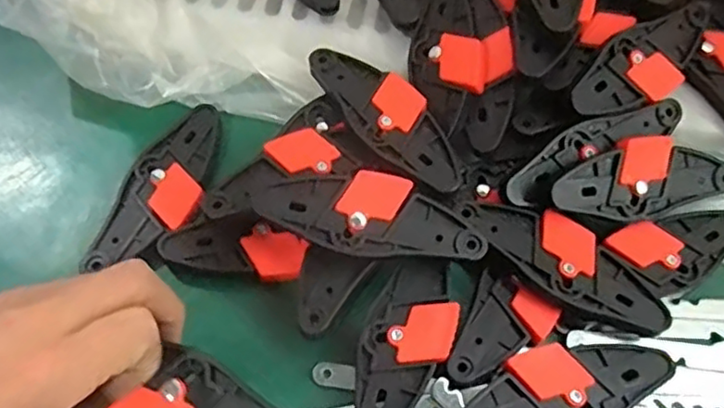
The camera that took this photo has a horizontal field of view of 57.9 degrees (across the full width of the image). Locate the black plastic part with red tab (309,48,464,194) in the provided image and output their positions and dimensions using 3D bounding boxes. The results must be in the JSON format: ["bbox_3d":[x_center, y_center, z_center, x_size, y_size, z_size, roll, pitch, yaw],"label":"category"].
[{"bbox_3d":[0.016,-0.053,0.386,0.042,0.012,0.122,-31,67,-17],"label":"black plastic part with red tab"}]

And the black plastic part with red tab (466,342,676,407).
[{"bbox_3d":[0.102,0.098,0.338,0.121,0.017,0.045,-9,63,-7],"label":"black plastic part with red tab"}]

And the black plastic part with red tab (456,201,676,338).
[{"bbox_3d":[0.113,0.031,0.369,0.120,0.014,0.042,39,67,17],"label":"black plastic part with red tab"}]

